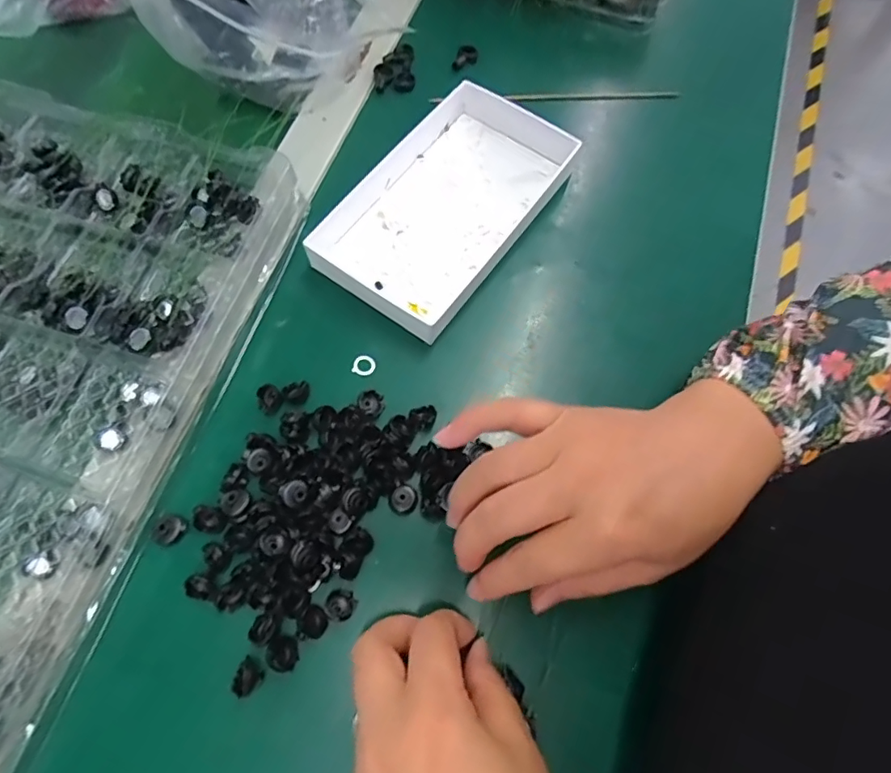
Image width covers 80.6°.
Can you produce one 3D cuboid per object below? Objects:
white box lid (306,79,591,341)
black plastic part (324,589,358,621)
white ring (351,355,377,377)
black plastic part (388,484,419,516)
[{"bbox_3d":[-0.003,-0.126,0.353,0.116,0.024,0.173,34,72,10],"label":"white box lid"},{"bbox_3d":[-0.054,0.112,0.269,0.015,0.010,0.014,1,70,-2],"label":"black plastic part"},{"bbox_3d":[-0.050,-0.013,0.321,0.013,0.004,0.013,21,70,5],"label":"white ring"},{"bbox_3d":[-0.023,0.062,0.288,0.016,0.007,0.016,1,70,-2],"label":"black plastic part"}]

